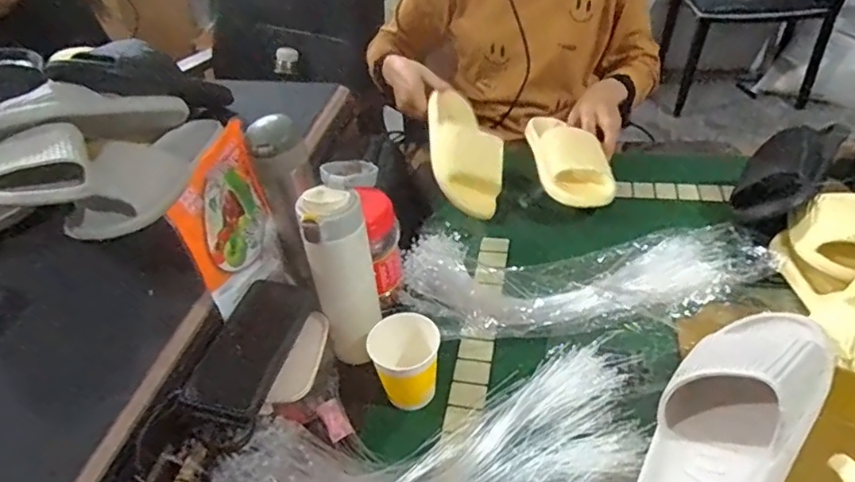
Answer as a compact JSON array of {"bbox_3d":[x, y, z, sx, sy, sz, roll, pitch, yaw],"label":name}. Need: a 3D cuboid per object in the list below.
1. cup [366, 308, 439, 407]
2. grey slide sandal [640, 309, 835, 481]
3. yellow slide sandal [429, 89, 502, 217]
[{"bbox_3d":[-0.021,0.127,0.582,0.067,0.083,0.072,-3,41,2],"label":"cup"},{"bbox_3d":[0.245,0.153,0.460,0.283,0.078,0.110,-47,21,-30],"label":"grey slide sandal"},{"bbox_3d":[0.057,-0.141,0.857,0.102,0.080,0.248,-8,57,-4],"label":"yellow slide sandal"}]

